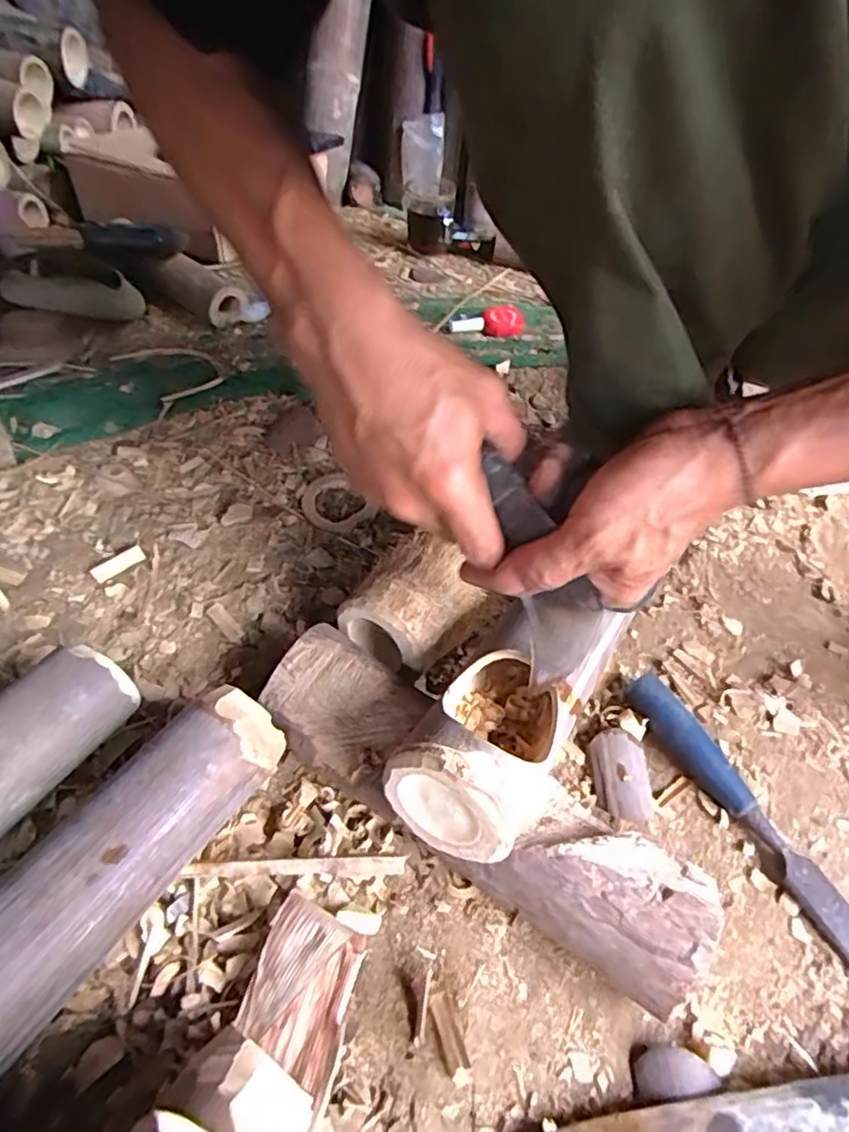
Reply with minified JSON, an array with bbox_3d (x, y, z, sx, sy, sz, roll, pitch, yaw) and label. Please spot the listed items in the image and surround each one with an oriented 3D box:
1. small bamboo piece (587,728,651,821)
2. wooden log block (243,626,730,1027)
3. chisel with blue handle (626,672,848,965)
[{"bbox_3d":[0.126,0.134,0.403,0.033,0.012,0.055,2,48,-5],"label":"small bamboo piece"},{"bbox_3d":[0.026,0.132,0.360,0.268,0.057,0.078,27,51,19],"label":"wooden log block"},{"bbox_3d":[0.206,0.158,0.378,0.024,0.029,0.227,-21,54,-24],"label":"chisel with blue handle"}]

